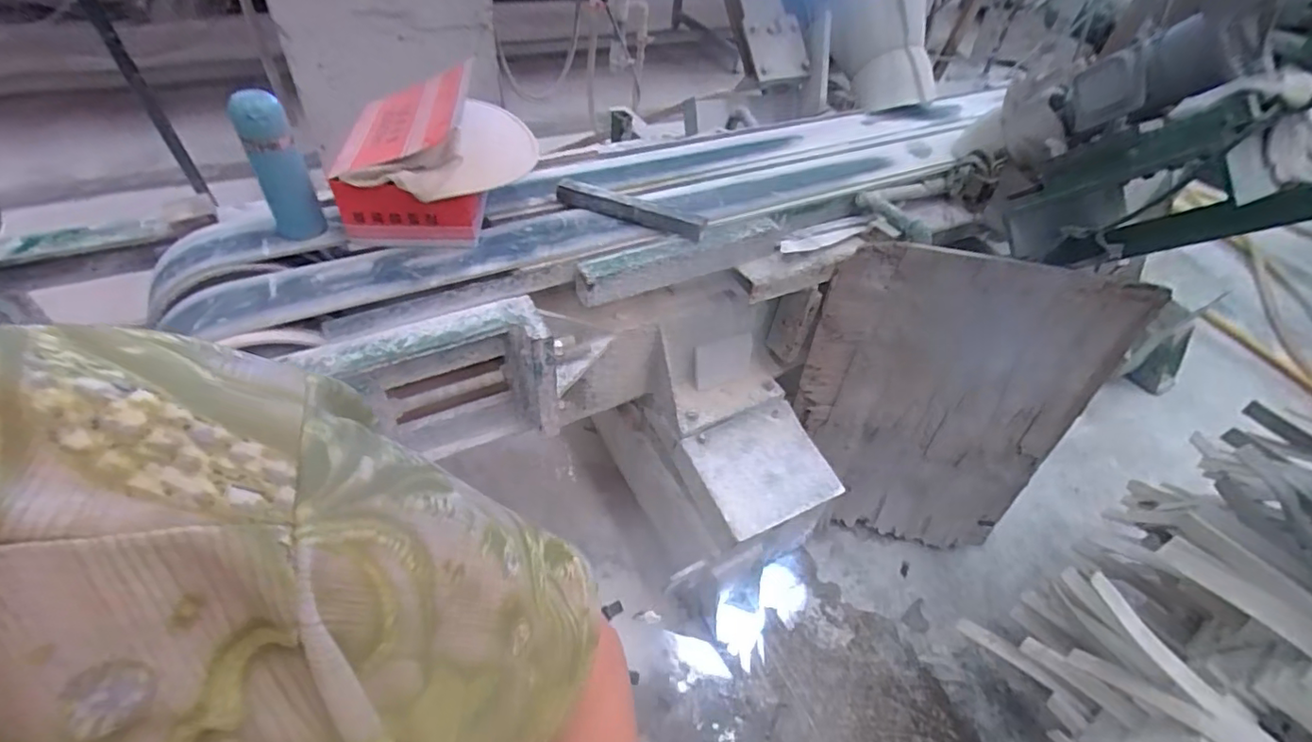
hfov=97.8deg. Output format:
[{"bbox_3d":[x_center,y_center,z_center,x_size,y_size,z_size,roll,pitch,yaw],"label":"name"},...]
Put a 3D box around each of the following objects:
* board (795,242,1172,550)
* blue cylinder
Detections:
[{"bbox_3d":[0.570,0.097,1.200,0.525,0.717,0.028,12,38,6],"label":"board"},{"bbox_3d":[-0.532,-0.280,0.811,0.063,0.216,0.066,-27,55,-27],"label":"blue cylinder"}]

